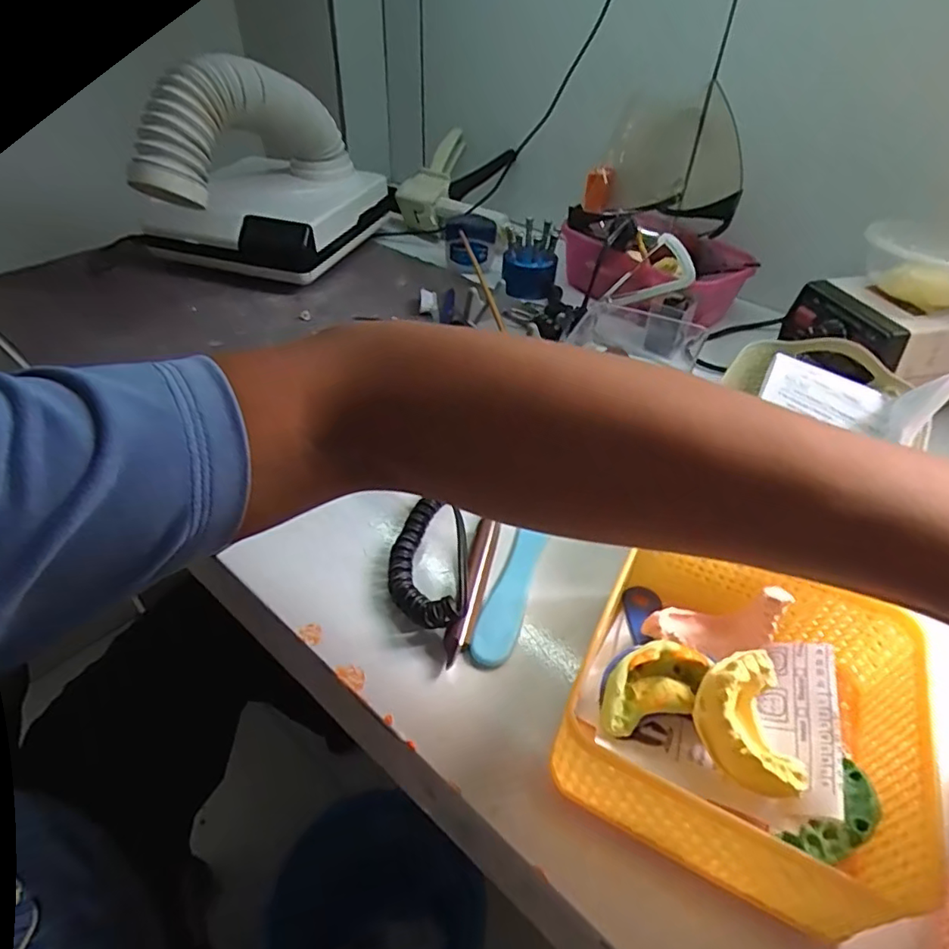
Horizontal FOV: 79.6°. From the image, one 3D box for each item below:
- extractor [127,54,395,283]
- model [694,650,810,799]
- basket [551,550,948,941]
[{"bbox_3d":[-0.231,-0.322,0.588,0.188,0.171,0.261,13,43,10],"label":"extractor"},{"bbox_3d":[0.116,0.106,0.242,0.036,0.021,0.055,0,64,-19],"label":"model"},{"bbox_3d":[0.126,0.106,0.252,0.152,0.057,0.129,20,44,17],"label":"basket"}]

